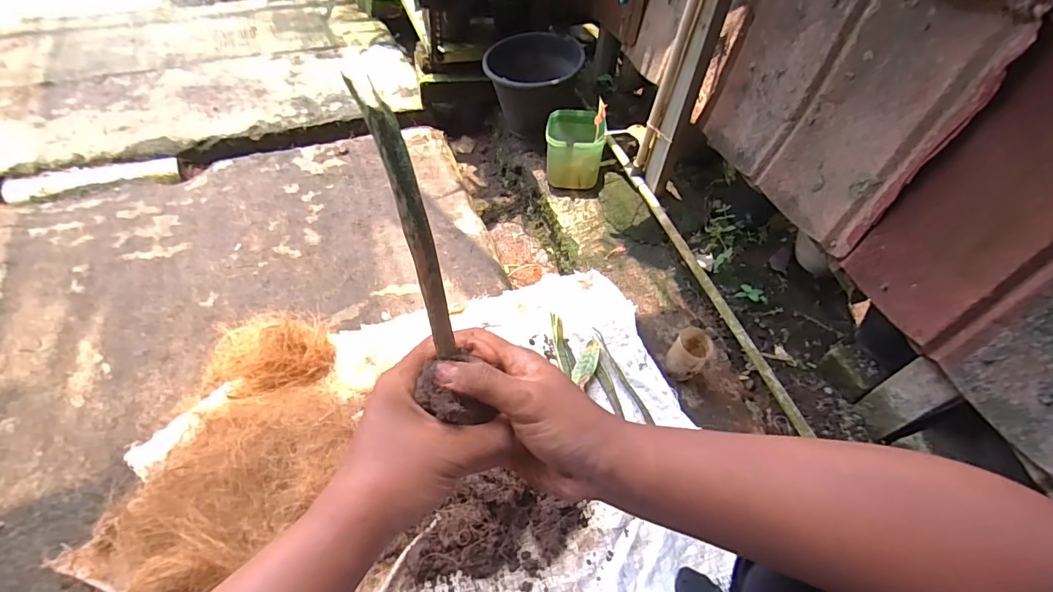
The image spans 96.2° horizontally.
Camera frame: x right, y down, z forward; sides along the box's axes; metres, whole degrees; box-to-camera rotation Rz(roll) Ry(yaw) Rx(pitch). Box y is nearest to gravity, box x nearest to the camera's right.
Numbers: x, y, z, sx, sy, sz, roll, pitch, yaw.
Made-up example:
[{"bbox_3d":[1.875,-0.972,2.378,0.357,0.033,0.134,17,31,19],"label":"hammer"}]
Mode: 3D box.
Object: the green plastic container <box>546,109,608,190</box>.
[{"bbox_3d":[0.129,-0.403,1.295,0.153,0.142,0.160,6,52,2],"label":"green plastic container"}]

